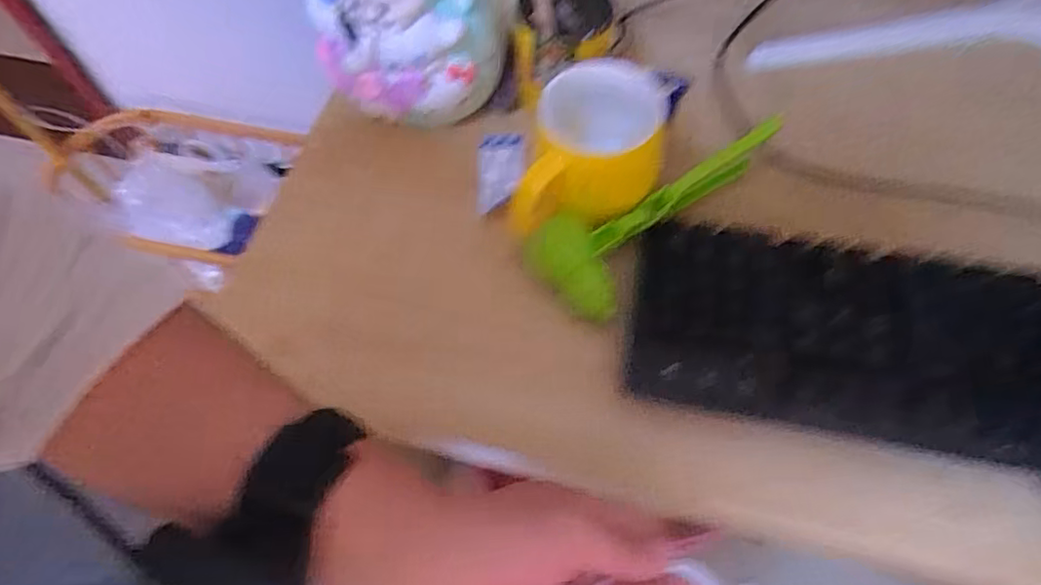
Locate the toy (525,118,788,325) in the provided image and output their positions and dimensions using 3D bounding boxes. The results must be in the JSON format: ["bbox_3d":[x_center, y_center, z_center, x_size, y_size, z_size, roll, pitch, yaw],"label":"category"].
[{"bbox_3d":[0.088,-0.066,0.428,0.076,0.062,0.176,40,71,20],"label":"toy"}]

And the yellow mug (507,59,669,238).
[{"bbox_3d":[0.047,-0.089,0.424,0.096,0.090,0.109,7,63,6],"label":"yellow mug"}]

